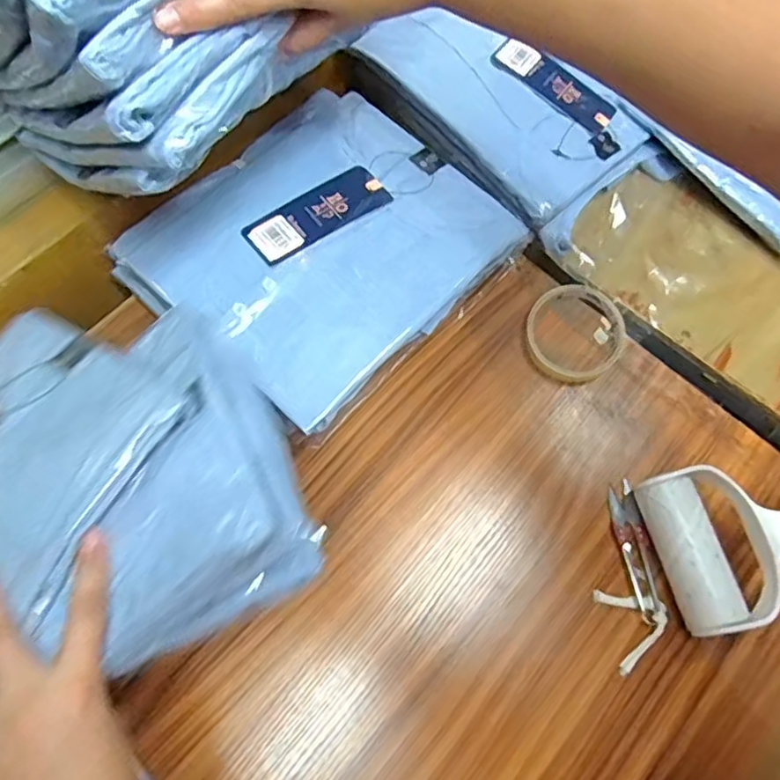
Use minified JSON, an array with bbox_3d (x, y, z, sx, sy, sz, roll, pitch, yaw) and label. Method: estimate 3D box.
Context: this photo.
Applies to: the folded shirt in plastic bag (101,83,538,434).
[{"bbox_3d":[-0.053,-0.123,0.500,0.235,0.029,0.254,39,71,12],"label":"folded shirt in plastic bag"}]

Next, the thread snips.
[{"bbox_3d":[0.173,0.134,0.458,0.045,0.016,0.128,-6,68,-5],"label":"thread snips"}]

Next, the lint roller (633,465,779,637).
[{"bbox_3d":[0.288,0.104,0.458,0.188,0.044,0.116,-12,69,-8],"label":"lint roller"}]

